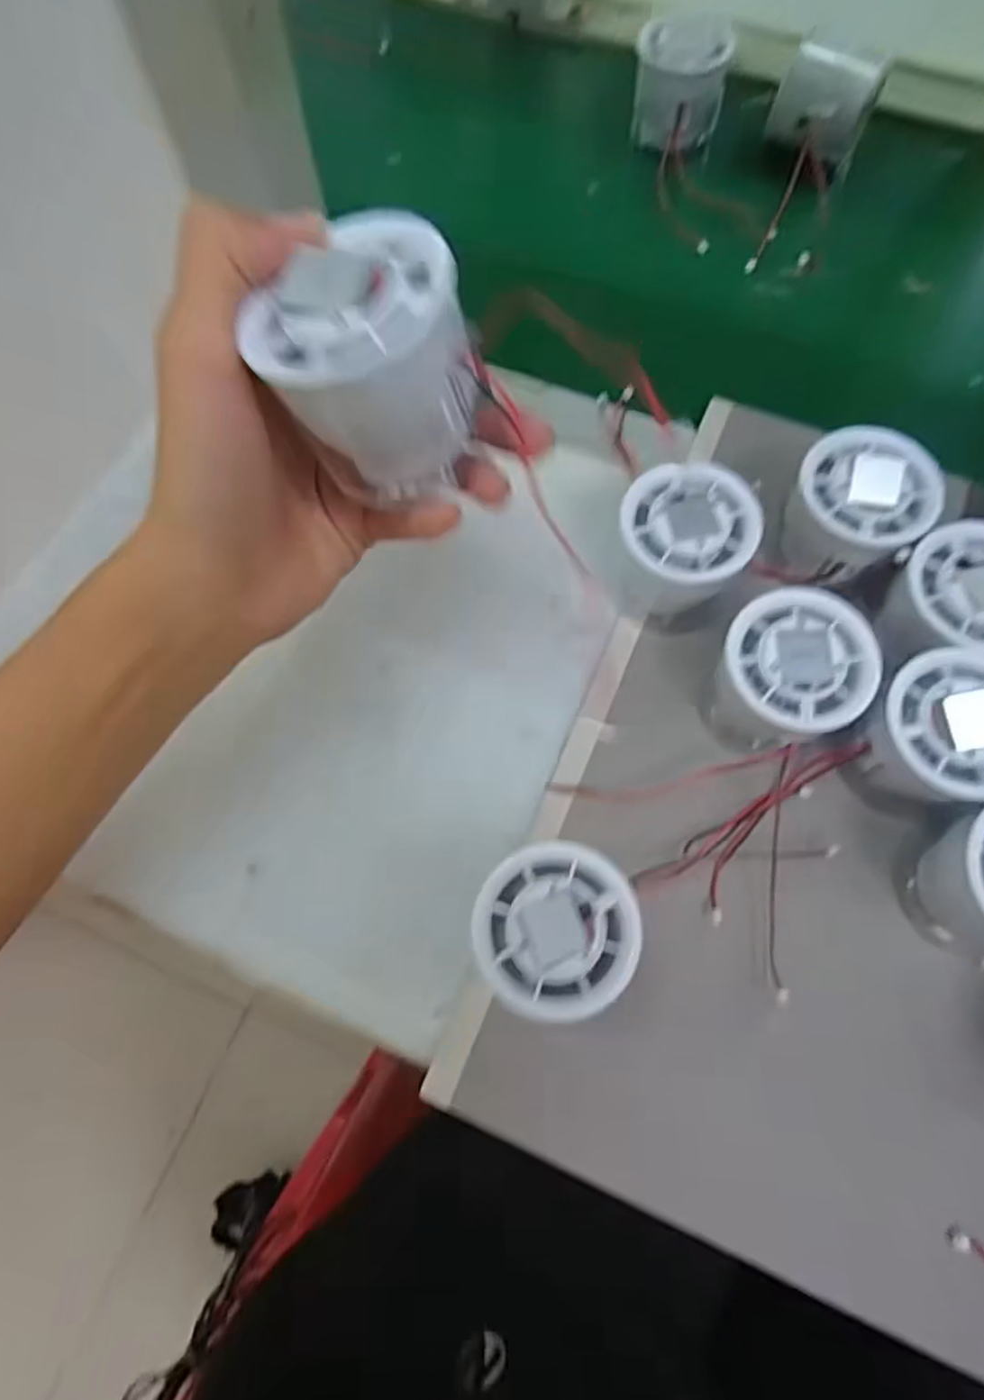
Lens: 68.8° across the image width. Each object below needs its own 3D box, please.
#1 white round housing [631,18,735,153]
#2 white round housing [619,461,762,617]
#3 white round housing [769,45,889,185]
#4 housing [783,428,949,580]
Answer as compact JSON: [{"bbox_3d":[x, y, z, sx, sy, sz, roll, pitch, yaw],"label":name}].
[{"bbox_3d":[0.116,-0.389,0.460,0.052,0.061,0.052,0,71,0],"label":"white round housing"},{"bbox_3d":[0.084,-0.068,0.325,0.055,0.057,0.056,0,71,0],"label":"white round housing"},{"bbox_3d":[0.204,-0.364,0.445,0.056,0.051,0.041,23,71,9],"label":"white round housing"},{"bbox_3d":[0.161,-0.084,0.326,0.056,0.054,0.057,0,69,0],"label":"housing"}]

